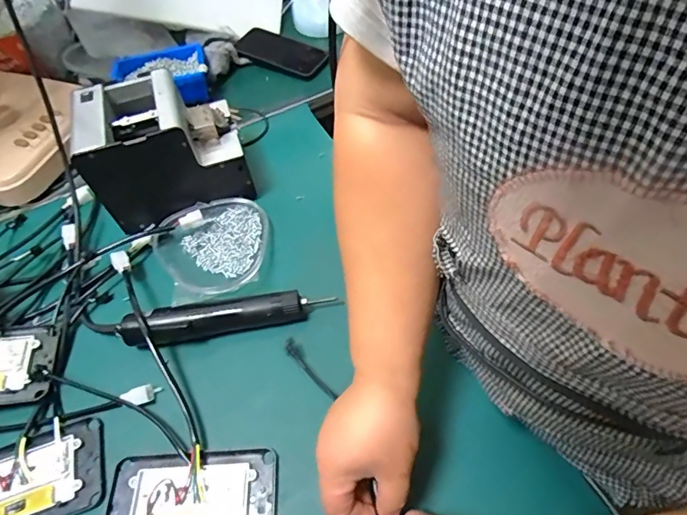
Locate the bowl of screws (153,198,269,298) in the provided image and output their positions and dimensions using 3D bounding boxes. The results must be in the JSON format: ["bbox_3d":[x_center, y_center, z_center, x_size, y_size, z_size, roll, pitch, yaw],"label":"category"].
[{"bbox_3d":[-0.155,-0.017,0.572,0.133,0.031,0.146,-2,56,4],"label":"bowl of screws"}]

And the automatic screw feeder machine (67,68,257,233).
[{"bbox_3d":[-0.227,-0.138,0.586,0.174,0.142,0.129,-22,57,-9],"label":"automatic screw feeder machine"}]

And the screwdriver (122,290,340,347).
[{"bbox_3d":[-0.125,0.067,0.509,0.233,0.033,0.034,-8,56,0],"label":"screwdriver"}]

